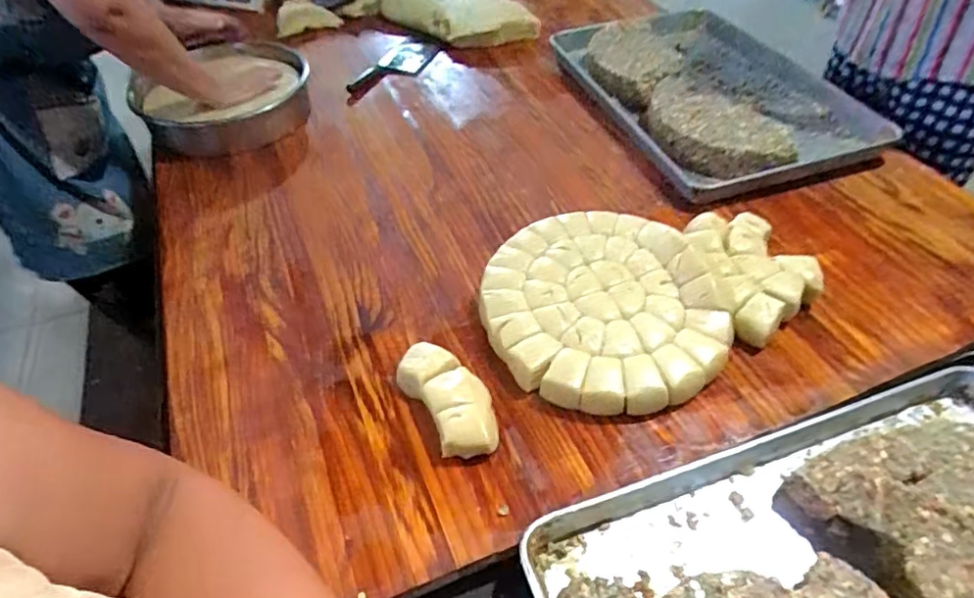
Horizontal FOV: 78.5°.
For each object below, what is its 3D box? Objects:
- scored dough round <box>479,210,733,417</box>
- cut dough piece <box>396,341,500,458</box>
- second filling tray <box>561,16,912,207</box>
[{"bbox_3d":[0.142,0.004,0.772,0.289,0.055,0.316,-14,50,-11],"label":"scored dough round"},{"bbox_3d":[-0.043,0.112,0.692,0.078,0.039,0.156,-25,51,-19],"label":"cut dough piece"},{"bbox_3d":[0.428,-0.433,1.160,0.425,0.055,0.620,-14,48,-10],"label":"second filling tray"}]

